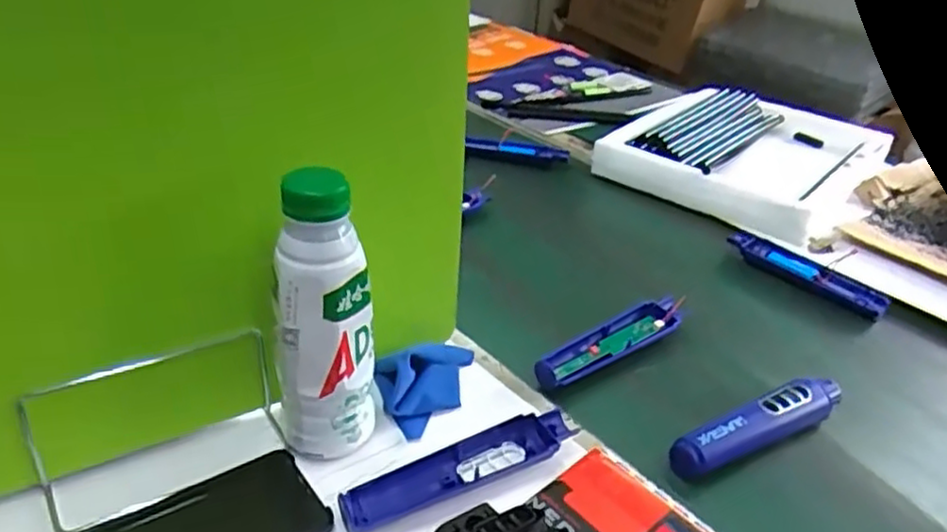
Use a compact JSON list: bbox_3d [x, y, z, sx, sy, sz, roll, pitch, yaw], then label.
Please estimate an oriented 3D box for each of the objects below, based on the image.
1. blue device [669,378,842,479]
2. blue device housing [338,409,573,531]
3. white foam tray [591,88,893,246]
[{"bbox_3d":[0.225,0.126,0.551,0.179,0.036,0.027,-14,36,-27],"label":"blue device"},{"bbox_3d":[-0.008,0.136,0.478,0.165,0.022,0.035,-14,36,-26],"label":"blue device housing"},{"bbox_3d":[0.394,-0.162,0.996,0.304,0.059,0.417,26,38,31],"label":"white foam tray"}]

